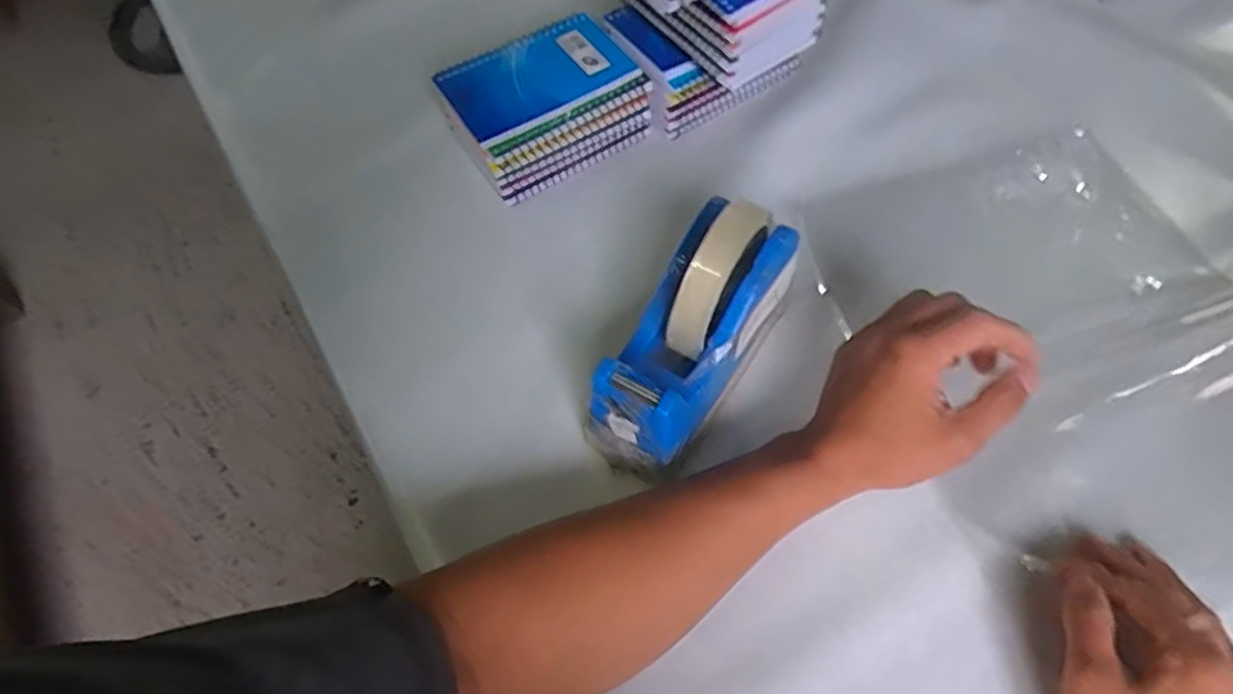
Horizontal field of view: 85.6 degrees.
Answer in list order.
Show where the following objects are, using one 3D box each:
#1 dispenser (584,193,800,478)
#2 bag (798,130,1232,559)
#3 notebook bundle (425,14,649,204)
[{"bbox_3d":[0.046,-0.010,0.377,0.055,0.117,0.159,31,67,18],"label":"dispenser"},{"bbox_3d":[0.279,-0.032,0.442,0.245,0.018,0.254,-21,59,-7],"label":"bag"},{"bbox_3d":[-0.054,-0.179,0.506,0.138,0.064,0.095,-29,64,-13],"label":"notebook bundle"}]

